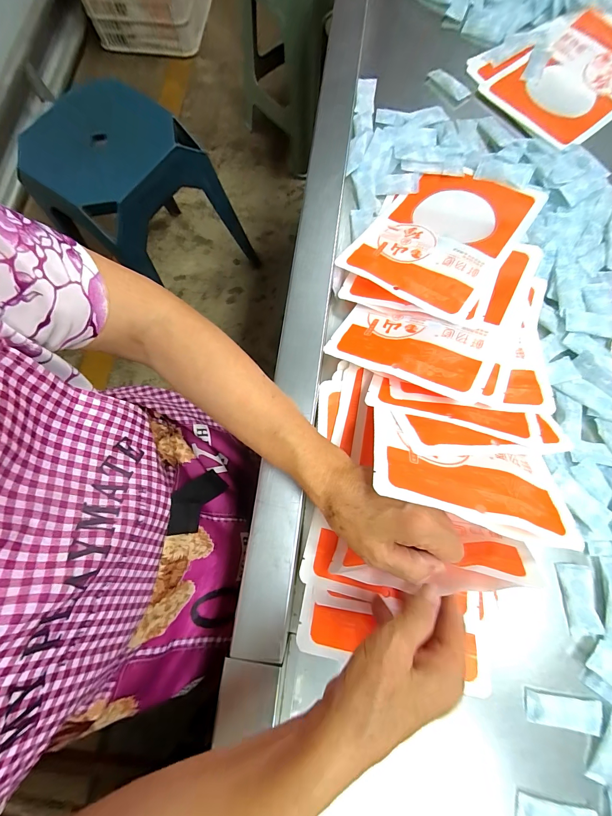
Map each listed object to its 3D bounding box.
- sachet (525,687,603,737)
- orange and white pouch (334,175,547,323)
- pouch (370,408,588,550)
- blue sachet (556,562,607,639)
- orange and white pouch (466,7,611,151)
[{"bbox_3d":[0.251,0.297,0.320,0.067,0.009,0.029,7,78,3],"label":"sachet"},{"bbox_3d":[0.172,-0.222,0.412,0.163,0.013,0.236,33,72,19],"label":"orange and white pouch"},{"bbox_3d":[0.138,0.055,0.280,0.165,0.012,0.099,18,43,6],"label":"pouch"},{"bbox_3d":[0.282,0.197,0.336,0.029,0.005,0.067,-7,78,0],"label":"blue sachet"},{"bbox_3d":[0.389,-0.507,0.492,0.241,0.021,0.207,-39,81,-7],"label":"orange and white pouch"}]

